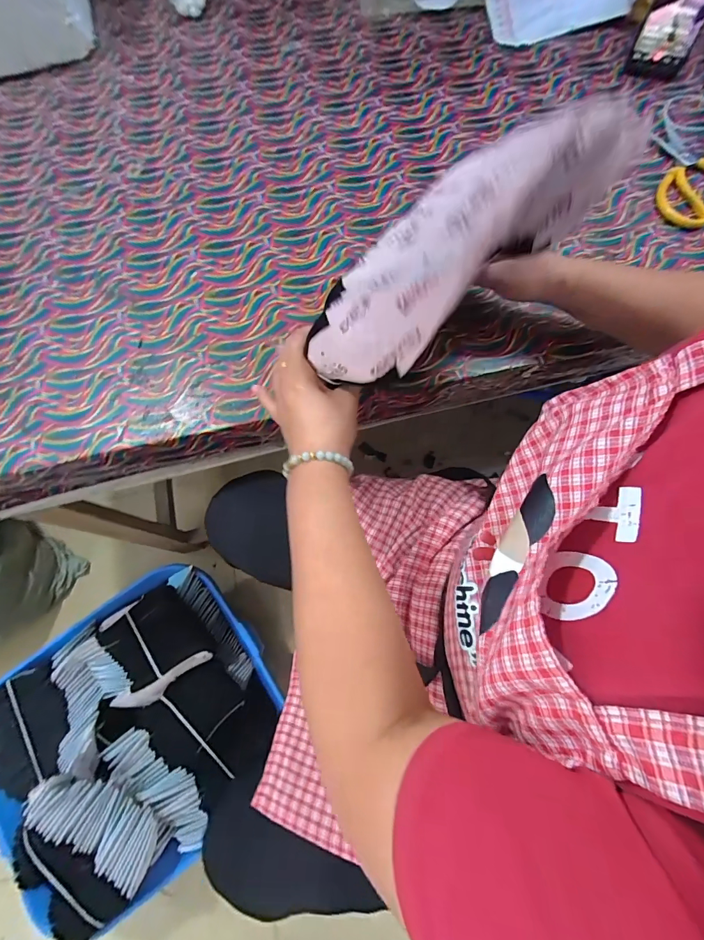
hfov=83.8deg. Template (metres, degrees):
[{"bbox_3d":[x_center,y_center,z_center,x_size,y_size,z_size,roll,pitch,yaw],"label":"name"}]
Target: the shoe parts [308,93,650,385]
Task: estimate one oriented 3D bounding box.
[{"bbox_3d":[0.072,-0.166,0.295,0.253,0.089,0.098,-38,75,6],"label":"shoe parts"}]

